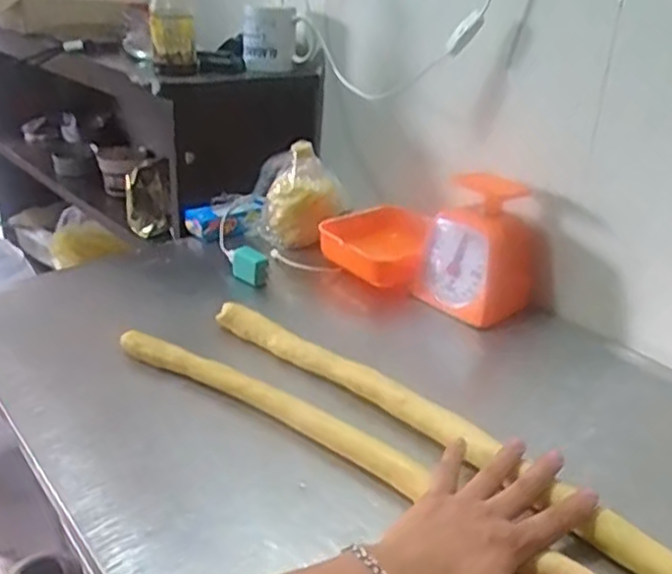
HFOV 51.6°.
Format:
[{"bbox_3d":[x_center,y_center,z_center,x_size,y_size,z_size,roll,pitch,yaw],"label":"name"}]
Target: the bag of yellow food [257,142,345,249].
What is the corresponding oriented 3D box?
[{"bbox_3d":[-0.051,-0.145,1.023,0.112,0.136,0.128,0,26,-9],"label":"bag of yellow food"}]

